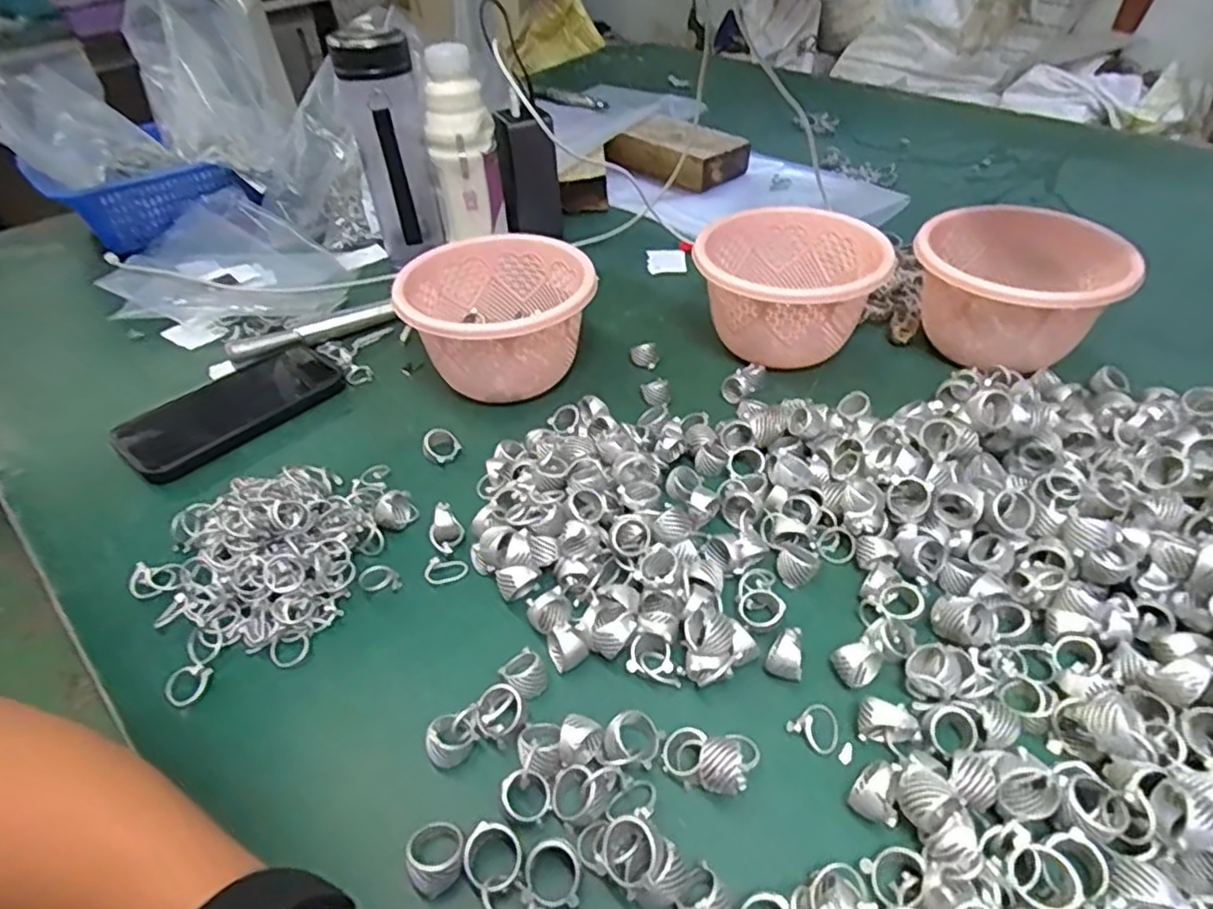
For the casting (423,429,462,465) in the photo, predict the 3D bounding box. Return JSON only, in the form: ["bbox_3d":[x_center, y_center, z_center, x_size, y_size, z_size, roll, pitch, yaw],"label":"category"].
[{"bbox_3d":[-0.119,-0.004,0.494,0.024,0.022,0.019,-17,43,-14],"label":"casting"}]

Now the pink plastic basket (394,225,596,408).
[{"bbox_3d":[-0.082,-0.099,0.544,0.137,0.093,0.133,-2,42,2],"label":"pink plastic basket"}]

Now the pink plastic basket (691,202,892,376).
[{"bbox_3d":[0.147,-0.131,0.560,0.145,0.087,0.132,17,46,22],"label":"pink plastic basket"}]

